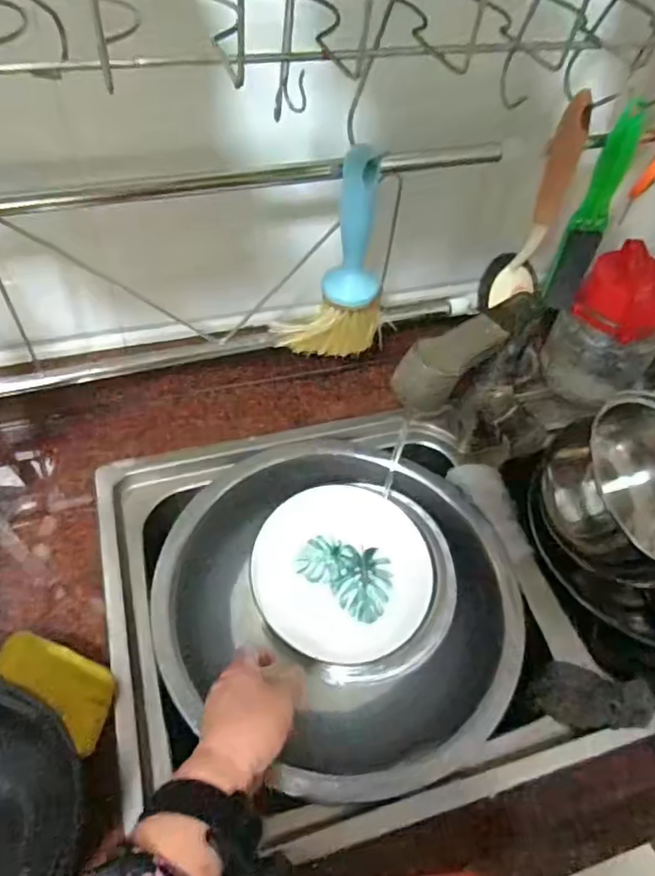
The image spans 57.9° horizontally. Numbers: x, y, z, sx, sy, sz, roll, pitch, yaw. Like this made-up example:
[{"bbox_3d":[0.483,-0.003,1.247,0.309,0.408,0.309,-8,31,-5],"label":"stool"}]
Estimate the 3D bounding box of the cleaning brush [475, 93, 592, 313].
[{"bbox_3d":[0.204,-0.223,0.577,0.056,0.204,0.056,18,53,10],"label":"cleaning brush"}]

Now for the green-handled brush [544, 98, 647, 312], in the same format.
[{"bbox_3d":[0.270,-0.224,0.601,0.038,0.213,0.021,30,56,19],"label":"green-handled brush"}]

